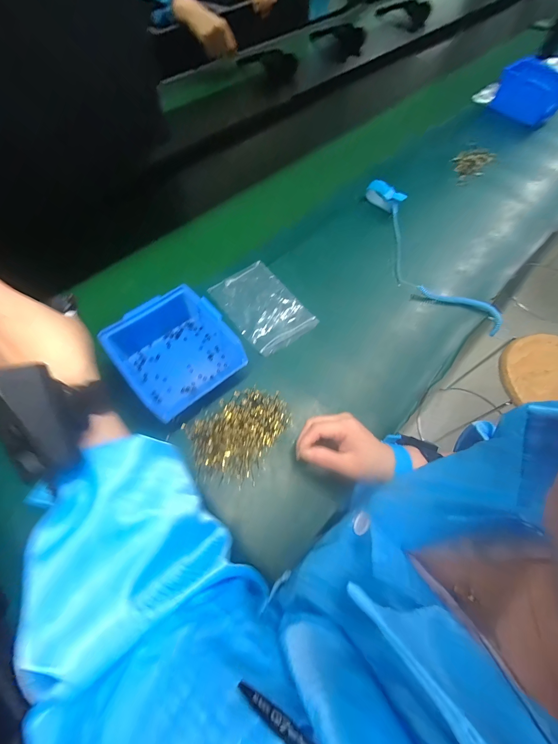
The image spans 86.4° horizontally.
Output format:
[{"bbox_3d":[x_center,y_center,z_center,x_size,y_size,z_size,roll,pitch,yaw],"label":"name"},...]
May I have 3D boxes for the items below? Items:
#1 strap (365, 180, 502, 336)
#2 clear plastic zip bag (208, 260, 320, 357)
[{"bbox_3d":[0.233,-0.200,0.499,0.103,0.057,0.336,-25,65,-14],"label":"strap"},{"bbox_3d":[-0.027,-0.102,0.448,0.101,0.012,0.148,-35,68,-18],"label":"clear plastic zip bag"}]

